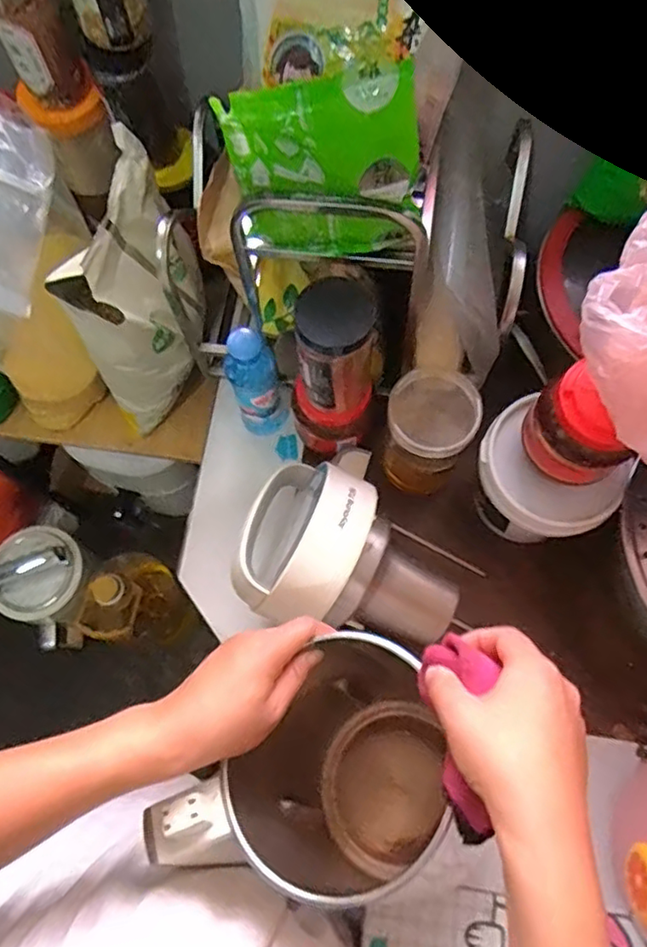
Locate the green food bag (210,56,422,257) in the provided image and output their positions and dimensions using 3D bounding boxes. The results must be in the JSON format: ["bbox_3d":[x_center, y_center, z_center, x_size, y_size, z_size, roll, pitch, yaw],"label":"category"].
[{"bbox_3d":[-0.002,-0.213,0.433,0.135,0.124,0.045,-2,70,1],"label":"green food bag"}]

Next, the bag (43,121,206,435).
[{"bbox_3d":[-0.197,-0.185,0.655,0.127,0.249,0.174,-11,70,-2],"label":"bag"}]

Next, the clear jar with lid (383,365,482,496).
[{"bbox_3d":[0.103,-0.038,0.616,0.078,0.132,0.086,13,71,6],"label":"clear jar with lid"}]

